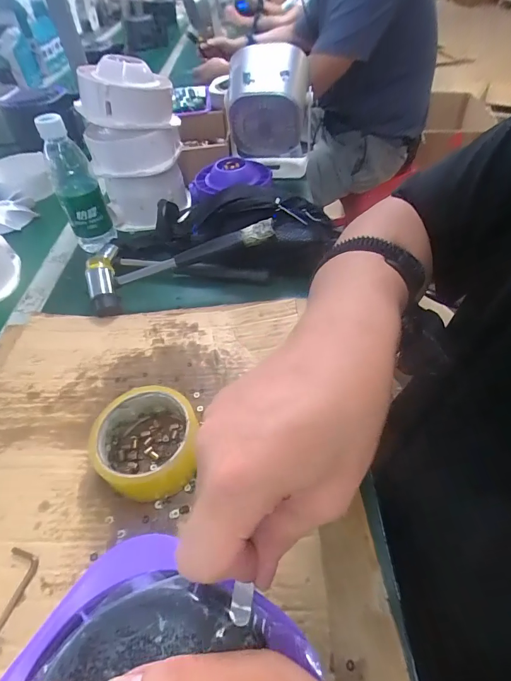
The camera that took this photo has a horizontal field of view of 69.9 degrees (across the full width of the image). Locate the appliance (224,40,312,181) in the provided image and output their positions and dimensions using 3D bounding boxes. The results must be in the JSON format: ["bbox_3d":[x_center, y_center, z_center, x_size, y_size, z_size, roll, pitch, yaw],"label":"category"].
[{"bbox_3d":[0.023,-0.421,0.674,0.149,0.183,0.163,0,49,4],"label":"appliance"}]

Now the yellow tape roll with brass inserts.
[{"bbox_3d":[-0.097,0.089,0.331,0.091,0.041,0.098,-2,49,2],"label":"yellow tape roll with brass inserts"}]

